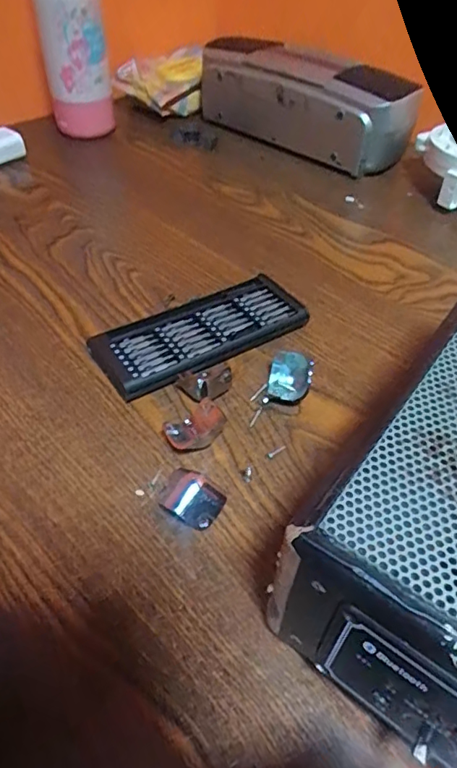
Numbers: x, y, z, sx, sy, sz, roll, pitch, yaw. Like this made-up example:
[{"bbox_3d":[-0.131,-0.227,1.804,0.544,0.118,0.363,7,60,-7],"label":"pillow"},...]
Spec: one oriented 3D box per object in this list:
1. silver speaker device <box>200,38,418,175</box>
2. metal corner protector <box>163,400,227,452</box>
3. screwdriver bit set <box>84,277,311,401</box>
[{"bbox_3d":[0.078,-0.319,0.594,0.255,0.103,0.081,21,51,17],"label":"silver speaker device"},{"bbox_3d":[-0.022,0.027,0.321,0.036,0.018,0.027,-23,52,-21],"label":"metal corner protector"},{"bbox_3d":[-0.018,-0.038,0.381,0.150,0.017,0.063,-26,54,-23],"label":"screwdriver bit set"}]

